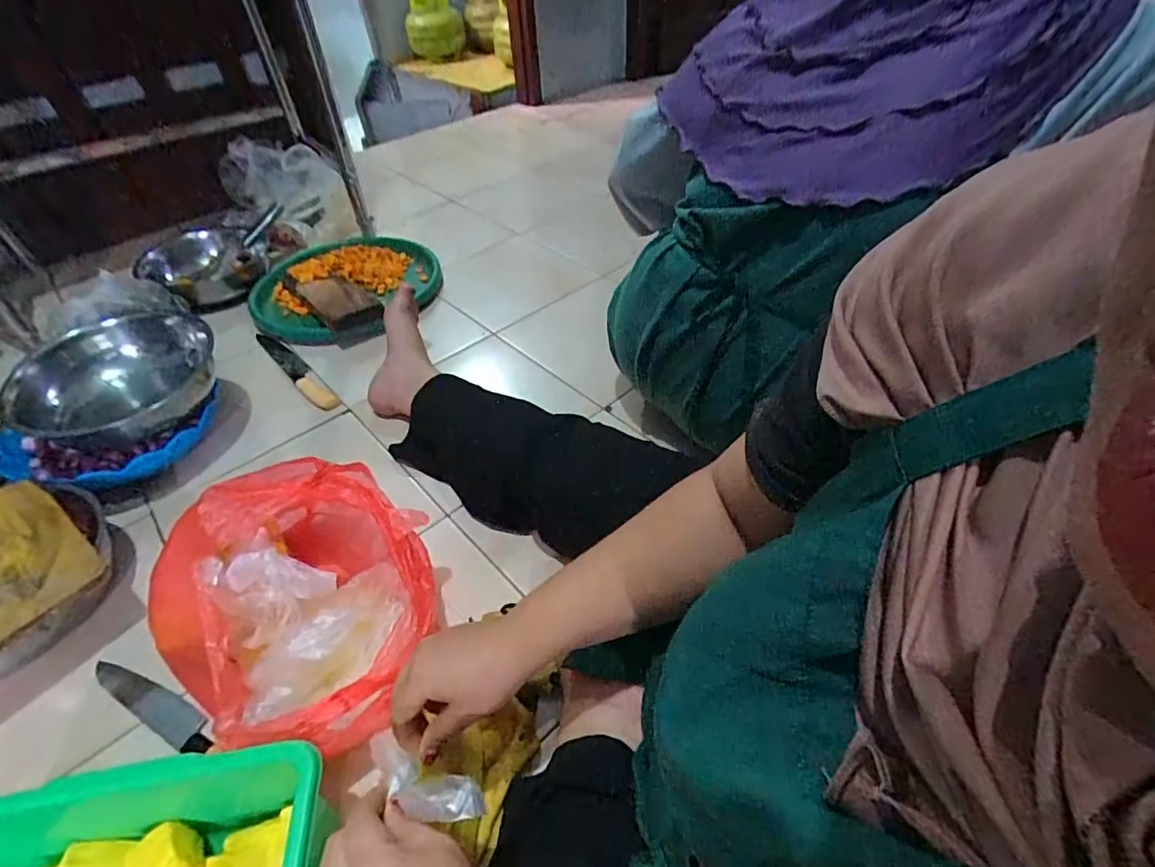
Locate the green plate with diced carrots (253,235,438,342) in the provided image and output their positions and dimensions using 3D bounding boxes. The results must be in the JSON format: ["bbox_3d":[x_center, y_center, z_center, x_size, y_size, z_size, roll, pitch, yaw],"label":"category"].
[{"bbox_3d":[-0.478,-0.313,1.097,0.365,0.079,0.365,-2,46,2],"label":"green plate with diced carrots"}]

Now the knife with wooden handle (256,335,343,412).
[{"bbox_3d":[-0.498,-0.116,0.937,0.037,0.024,0.250,-36,54,-27],"label":"knife with wooden handle"}]

